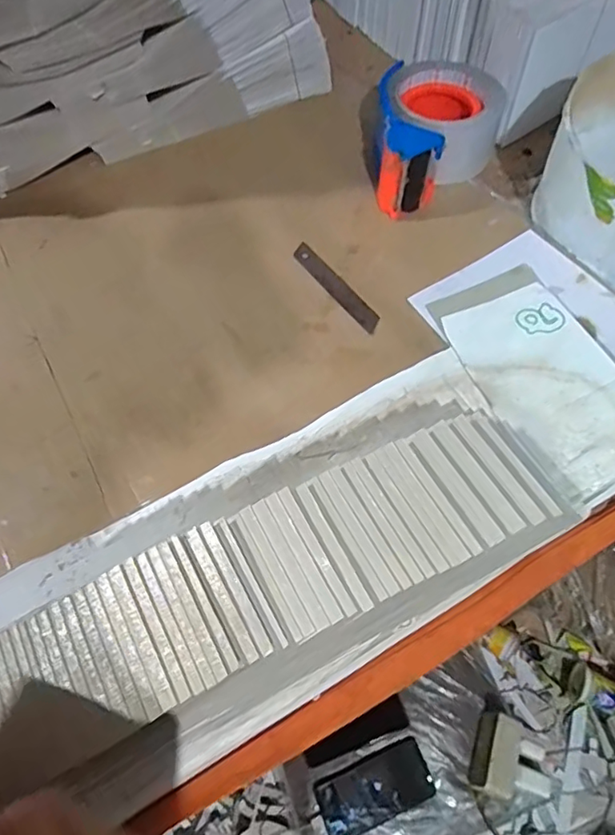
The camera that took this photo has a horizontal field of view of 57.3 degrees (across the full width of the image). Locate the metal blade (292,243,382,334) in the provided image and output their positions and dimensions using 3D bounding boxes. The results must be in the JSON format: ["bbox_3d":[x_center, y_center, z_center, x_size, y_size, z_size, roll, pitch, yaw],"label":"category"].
[{"bbox_3d":[0.023,-0.102,0.439,0.019,0.008,0.102,-32,65,-16],"label":"metal blade"}]

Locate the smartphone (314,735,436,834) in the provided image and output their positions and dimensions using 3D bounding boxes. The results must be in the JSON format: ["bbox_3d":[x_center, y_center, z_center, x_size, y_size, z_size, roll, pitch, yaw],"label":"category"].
[{"bbox_3d":[0.097,0.532,0.805,0.161,0.013,0.084,-22,64,-12],"label":"smartphone"}]

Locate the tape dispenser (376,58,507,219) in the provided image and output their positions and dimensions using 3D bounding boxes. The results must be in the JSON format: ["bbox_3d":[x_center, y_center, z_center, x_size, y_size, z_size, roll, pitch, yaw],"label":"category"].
[{"bbox_3d":[0.110,-0.245,0.485,0.102,0.062,0.152,17,62,10],"label":"tape dispenser"}]

